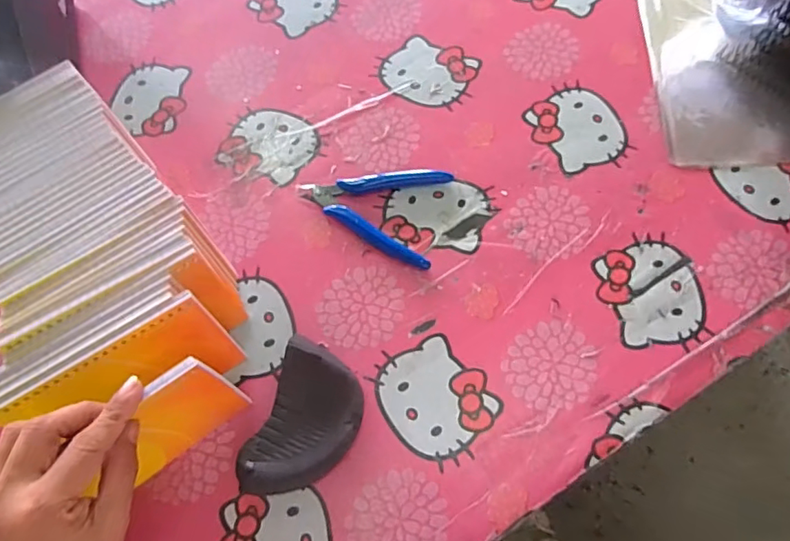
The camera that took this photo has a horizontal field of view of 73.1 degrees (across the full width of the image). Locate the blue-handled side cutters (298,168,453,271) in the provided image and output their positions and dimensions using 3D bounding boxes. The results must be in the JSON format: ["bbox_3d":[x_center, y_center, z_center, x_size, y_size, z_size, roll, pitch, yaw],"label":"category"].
[{"bbox_3d":[-0.017,-0.057,0.433,0.118,0.005,0.081,19,70,10],"label":"blue-handled side cutters"}]

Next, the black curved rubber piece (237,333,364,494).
[{"bbox_3d":[-0.060,0.105,0.366,0.066,0.026,0.101,20,71,10],"label":"black curved rubber piece"}]

